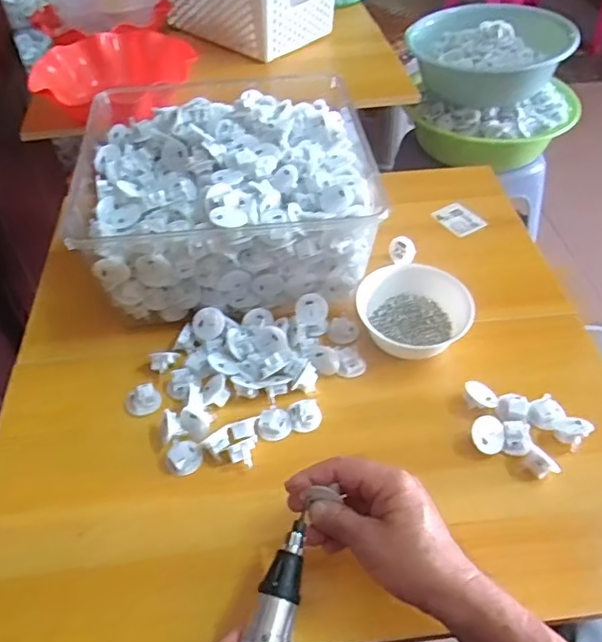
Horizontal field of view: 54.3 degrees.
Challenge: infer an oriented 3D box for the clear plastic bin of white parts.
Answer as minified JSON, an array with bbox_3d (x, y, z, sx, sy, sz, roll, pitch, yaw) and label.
[{"bbox_3d":[-0.083,-0.137,0.663,0.305,0.139,0.250,-8,48,-6],"label":"clear plastic bin of white parts"}]

